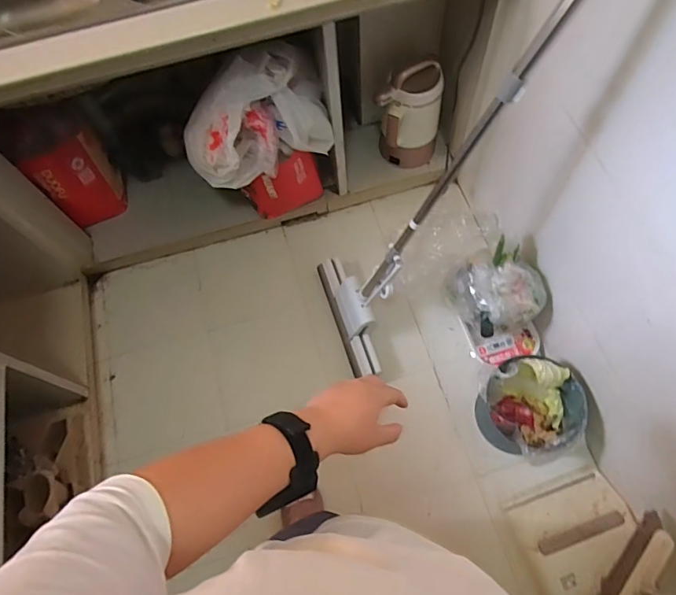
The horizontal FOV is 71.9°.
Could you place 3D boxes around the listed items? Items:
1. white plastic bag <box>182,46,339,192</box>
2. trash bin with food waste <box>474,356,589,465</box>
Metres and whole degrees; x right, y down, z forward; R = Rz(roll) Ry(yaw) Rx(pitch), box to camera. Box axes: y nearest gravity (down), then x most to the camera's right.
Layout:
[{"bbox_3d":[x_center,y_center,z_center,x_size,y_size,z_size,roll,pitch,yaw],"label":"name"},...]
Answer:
[{"bbox_3d":[-0.195,-0.419,1.105,0.351,0.248,0.159,-15,68,-4],"label":"white plastic bag"},{"bbox_3d":[0.483,0.277,1.181,0.225,0.221,0.228,-1,67,2],"label":"trash bin with food waste"}]

